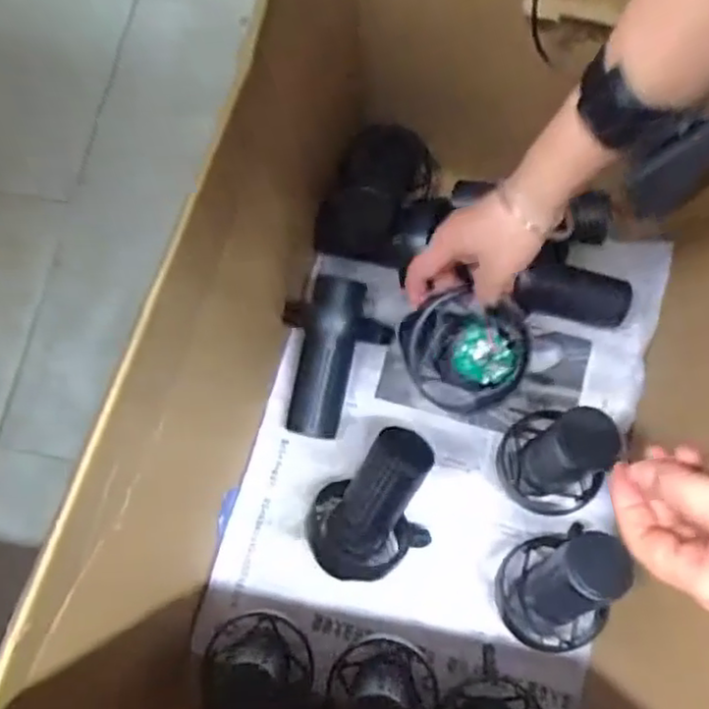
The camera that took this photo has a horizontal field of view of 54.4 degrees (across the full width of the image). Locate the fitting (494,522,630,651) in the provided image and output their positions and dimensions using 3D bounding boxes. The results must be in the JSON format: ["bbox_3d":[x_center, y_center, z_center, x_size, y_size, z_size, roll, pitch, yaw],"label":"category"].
[{"bbox_3d":[0.177,0.208,0.610,0.087,0.167,0.107,0,75,1],"label":"fitting"}]

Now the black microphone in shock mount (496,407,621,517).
[{"bbox_3d":[0.180,0.101,0.636,0.081,0.160,0.096,-23,76,-5],"label":"black microphone in shock mount"}]

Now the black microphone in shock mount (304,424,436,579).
[{"bbox_3d":[0.020,0.146,0.642,0.136,0.129,0.101,-43,79,-9],"label":"black microphone in shock mount"}]

